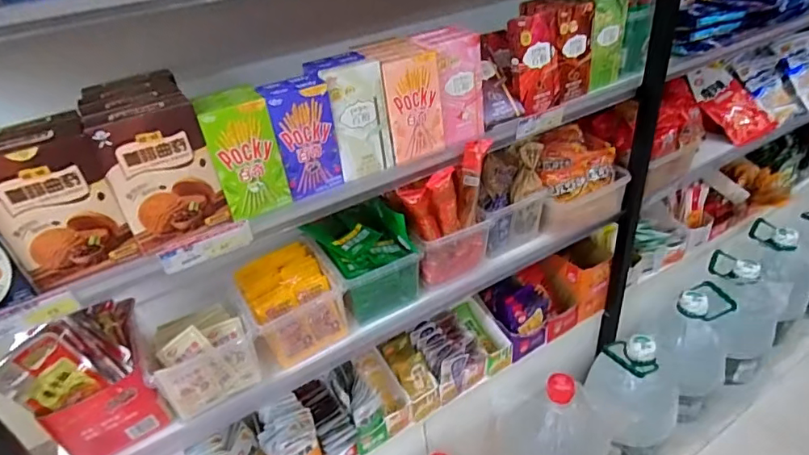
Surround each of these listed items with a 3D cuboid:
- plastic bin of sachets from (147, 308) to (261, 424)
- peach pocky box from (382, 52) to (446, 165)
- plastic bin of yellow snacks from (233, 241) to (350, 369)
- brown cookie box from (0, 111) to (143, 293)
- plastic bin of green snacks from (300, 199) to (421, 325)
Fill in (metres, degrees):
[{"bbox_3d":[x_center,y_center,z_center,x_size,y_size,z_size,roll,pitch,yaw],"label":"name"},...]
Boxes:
[{"bbox_3d":[-0.333,0.193,0.809,0.144,0.096,0.170,-25,38,-24],"label":"plastic bin of sachets"},{"bbox_3d":[0.016,-0.174,0.723,0.088,0.144,0.014,-23,37,-21],"label":"peach pocky box"},{"bbox_3d":[-0.205,0.134,0.878,0.151,0.113,0.170,-25,38,-24],"label":"plastic bin of yellow snacks"},{"bbox_3d":[-0.400,-0.032,0.570,0.115,0.161,0.081,-27,39,-26],"label":"brown cookie box"},{"bbox_3d":[-0.070,0.060,0.921,0.149,0.156,0.184,-22,37,-21],"label":"plastic bin of green snacks"}]

